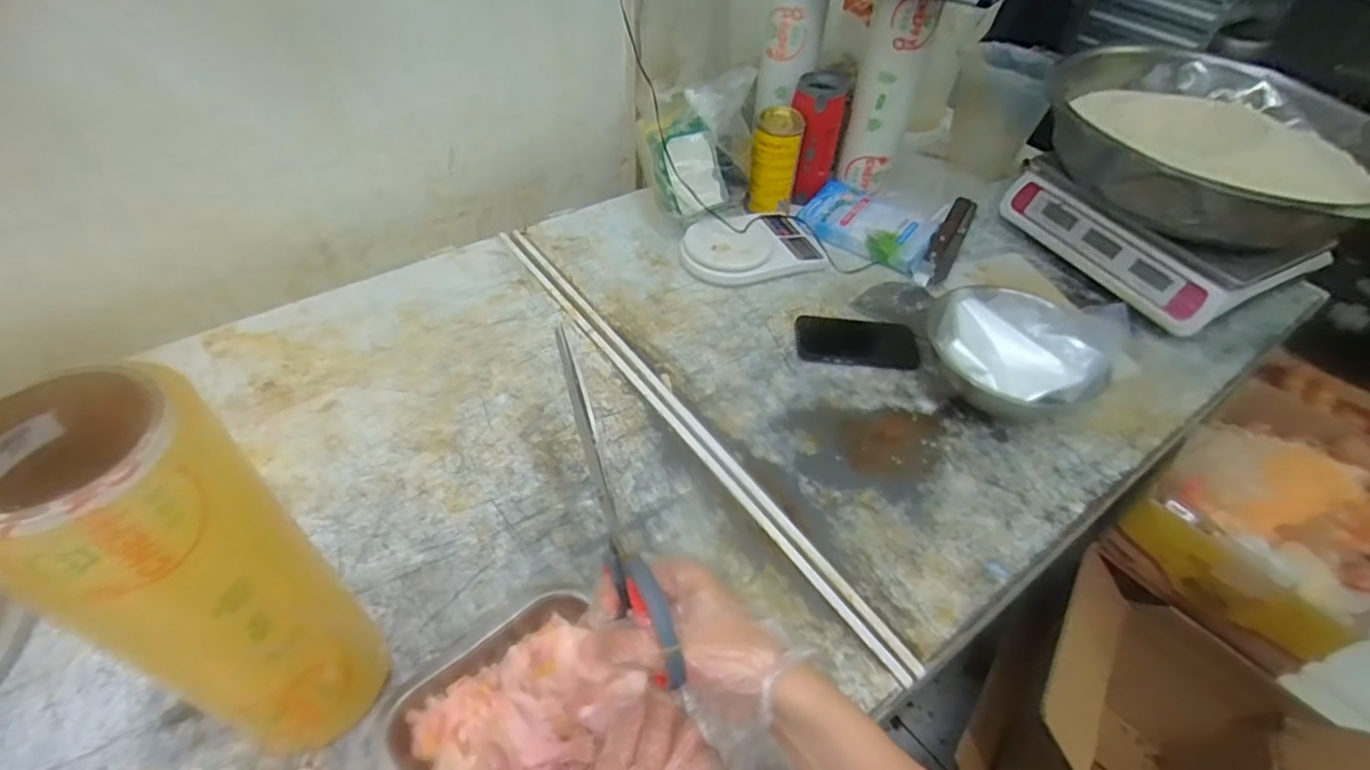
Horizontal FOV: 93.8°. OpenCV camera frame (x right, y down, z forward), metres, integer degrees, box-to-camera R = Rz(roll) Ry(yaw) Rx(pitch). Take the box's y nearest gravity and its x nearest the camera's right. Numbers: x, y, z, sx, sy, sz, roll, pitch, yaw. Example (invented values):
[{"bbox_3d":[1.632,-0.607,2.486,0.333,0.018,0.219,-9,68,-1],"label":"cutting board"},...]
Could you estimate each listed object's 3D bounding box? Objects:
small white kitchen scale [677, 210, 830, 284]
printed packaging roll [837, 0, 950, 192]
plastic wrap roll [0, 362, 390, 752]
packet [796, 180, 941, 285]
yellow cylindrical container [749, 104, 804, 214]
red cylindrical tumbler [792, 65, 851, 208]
[{"bbox_3d":[0.095,-0.200,0.904,0.205,0.038,0.132,-18,52,-20],"label":"small white kitchen scale"},{"bbox_3d":[0.285,-0.414,0.935,0.092,0.279,0.068,16,48,9],"label":"printed packaging roll"},{"bbox_3d":[-0.275,0.122,0.379,0.095,0.289,0.101,31,52,22],"label":"plastic wrap roll"},{"bbox_3d":[0.282,-0.238,0.953,0.215,0.029,0.121,31,52,22],"label":"packet"},{"bbox_3d":[0.134,-0.334,0.959,0.070,0.133,0.062,8,47,2],"label":"yellow cylindrical container"},{"bbox_3d":[0.200,-0.383,0.980,0.080,0.165,0.069,-15,51,-18],"label":"red cylindrical tumbler"}]

